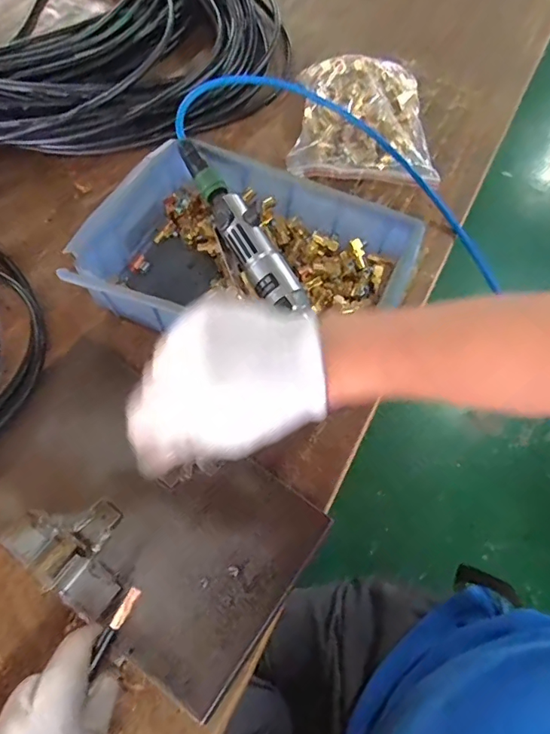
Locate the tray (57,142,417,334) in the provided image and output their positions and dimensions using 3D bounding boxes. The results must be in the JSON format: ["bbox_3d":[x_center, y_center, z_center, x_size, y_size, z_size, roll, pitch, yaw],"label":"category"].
[{"bbox_3d":[-0.023,-0.106,0.485,0.293,0.074,0.209,20,62,7],"label":"tray"}]

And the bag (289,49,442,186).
[{"bbox_3d":[0.123,-0.333,0.645,0.190,0.065,0.205,8,61,1],"label":"bag"}]

